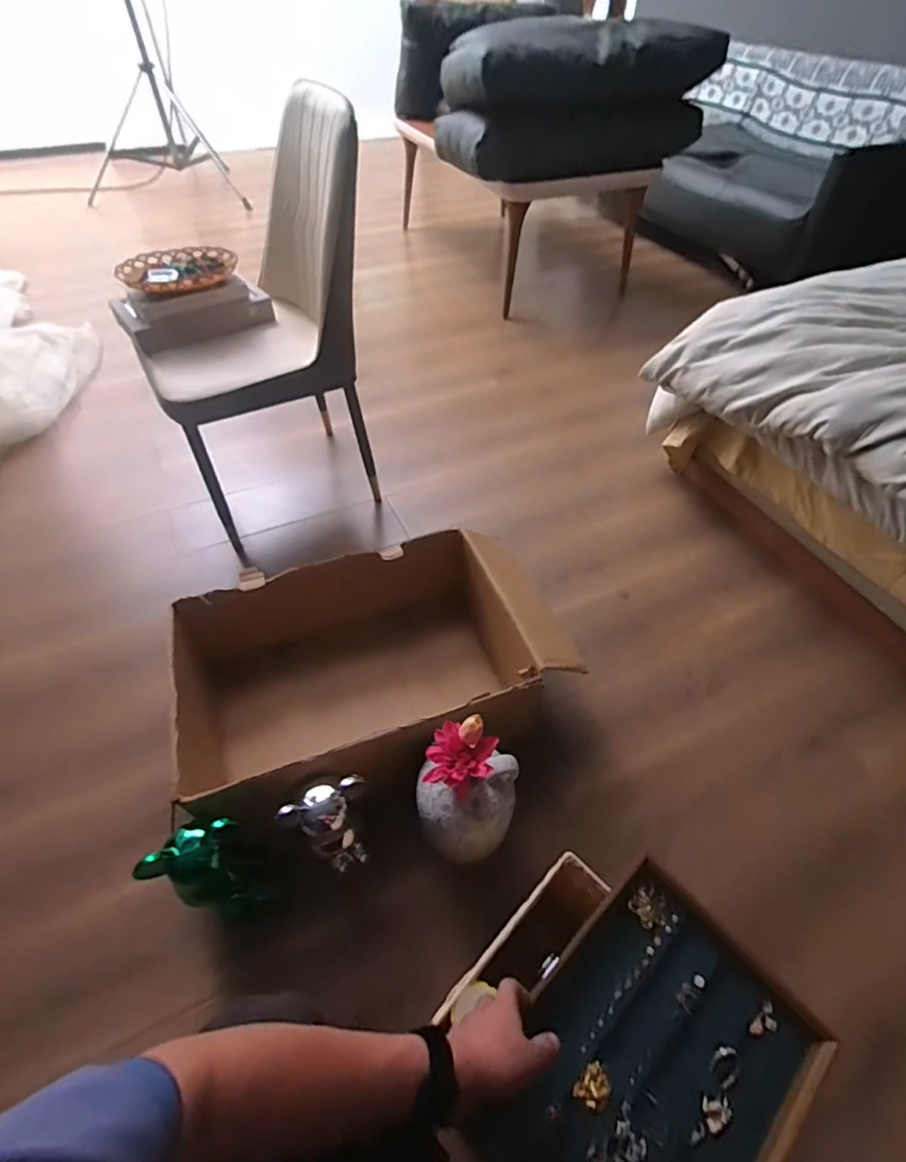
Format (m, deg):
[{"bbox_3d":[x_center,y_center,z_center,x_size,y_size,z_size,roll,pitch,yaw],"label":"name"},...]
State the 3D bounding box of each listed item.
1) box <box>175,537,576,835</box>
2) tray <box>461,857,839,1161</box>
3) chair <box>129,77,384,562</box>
[{"bbox_3d":[-0.157,0.180,1.032,0.754,0.214,0.465,-13,52,-12],"label":"box"},{"bbox_3d":[0.200,0.517,0.548,0.345,0.060,0.242,-31,59,-27],"label":"tray"},{"bbox_3d":[-0.452,-0.562,1.250,0.502,0.794,0.439,-13,52,-12],"label":"chair"}]

